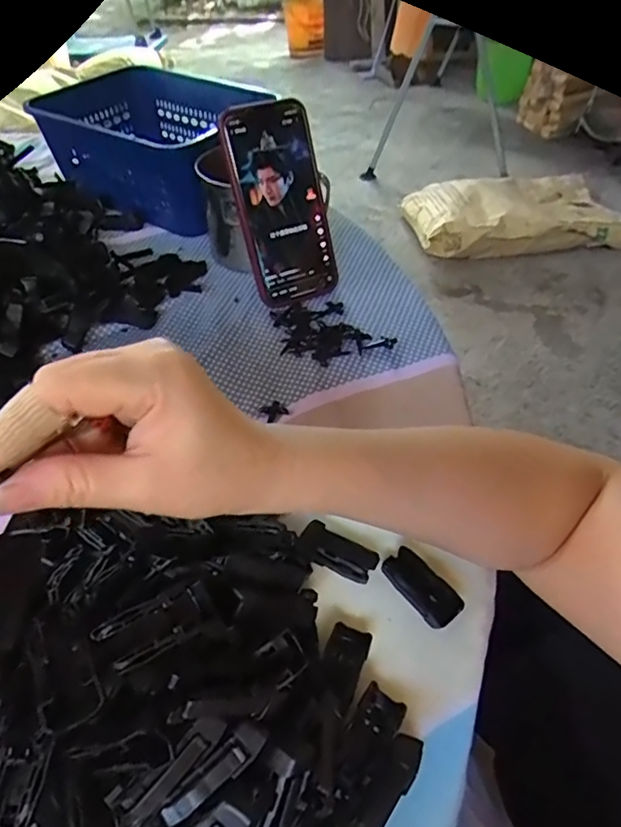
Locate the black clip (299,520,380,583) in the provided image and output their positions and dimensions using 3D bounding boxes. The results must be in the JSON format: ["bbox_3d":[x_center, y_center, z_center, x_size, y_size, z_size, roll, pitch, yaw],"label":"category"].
[{"bbox_3d":[0.016,0.079,0.318,0.045,0.012,0.021,26,51,1],"label":"black clip"}]

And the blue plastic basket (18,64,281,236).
[{"bbox_3d":[-0.164,-0.310,0.626,0.263,0.088,0.177,30,55,24],"label":"blue plastic basket"}]

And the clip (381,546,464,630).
[{"bbox_3d":[0.061,0.097,0.309,0.022,0.011,0.047,-30,54,-24],"label":"clip"}]

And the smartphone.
[{"bbox_3d":[-0.023,-0.176,0.470,0.074,0.158,0.011,-20,22,-17],"label":"smartphone"}]

